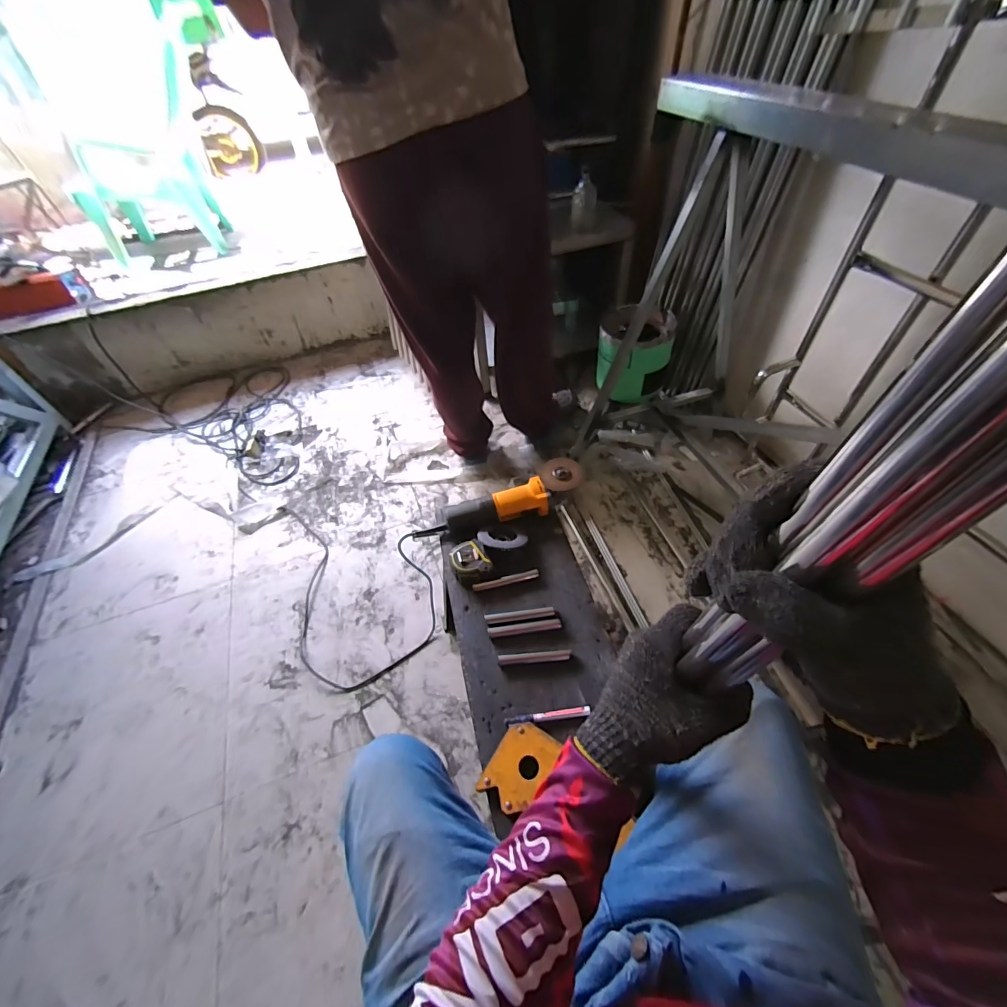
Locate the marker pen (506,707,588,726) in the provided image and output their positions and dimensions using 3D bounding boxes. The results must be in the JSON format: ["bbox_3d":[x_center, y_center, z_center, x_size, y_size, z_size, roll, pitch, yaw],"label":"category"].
[{"bbox_3d":[0.068,0.324,0.650,0.128,0.019,0.017,-7,51,-2],"label":"marker pen"}]

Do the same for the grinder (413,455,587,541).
[{"bbox_3d":[0.002,0.000,0.872,0.335,0.080,0.080,-22,55,3],"label":"grinder"}]

